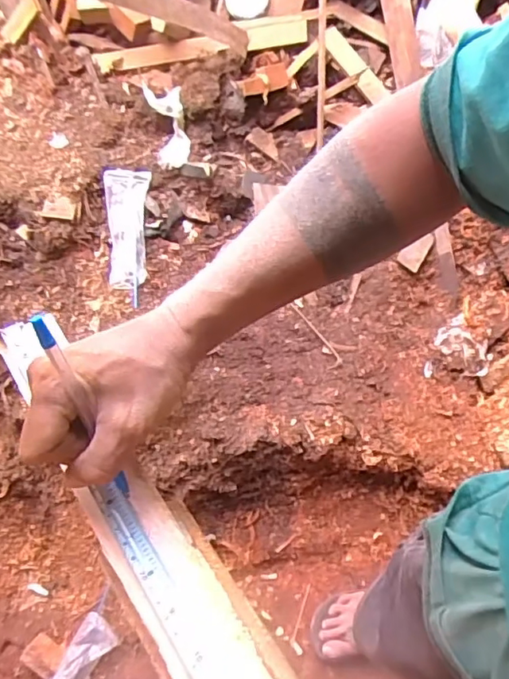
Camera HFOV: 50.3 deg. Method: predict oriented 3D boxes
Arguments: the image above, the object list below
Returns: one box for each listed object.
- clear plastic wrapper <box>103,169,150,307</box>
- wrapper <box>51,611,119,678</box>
[{"bbox_3d":[-0.259,-0.214,1.111,0.085,0.030,0.277,-3,79,-3],"label":"clear plastic wrapper"},{"bbox_3d":[-0.348,0.621,0.989,0.076,0.058,0.223,34,68,14],"label":"wrapper"}]

